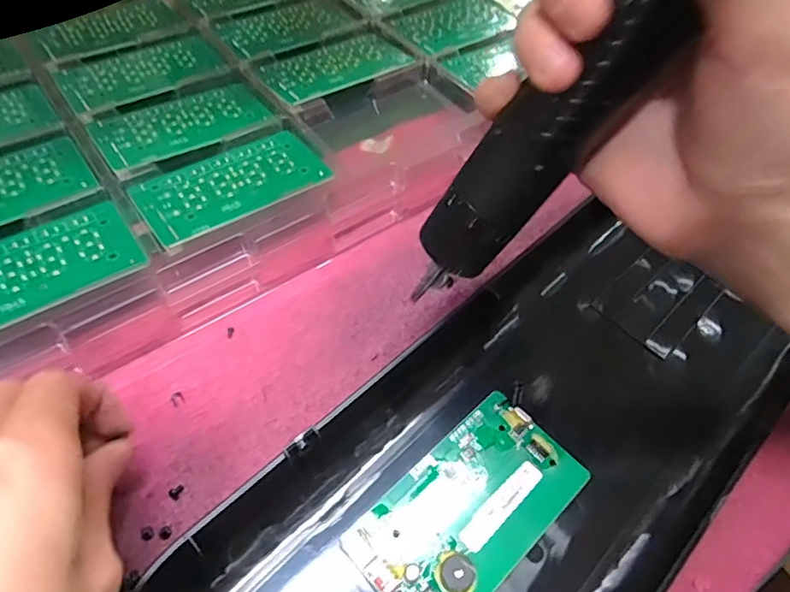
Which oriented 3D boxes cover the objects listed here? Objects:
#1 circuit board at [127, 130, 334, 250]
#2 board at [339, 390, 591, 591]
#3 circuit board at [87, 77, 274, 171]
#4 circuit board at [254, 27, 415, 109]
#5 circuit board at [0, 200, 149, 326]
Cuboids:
[{"bbox_3d":[-0.096,-0.067,0.331,0.105,0.004,0.058,-30,57,-24],"label":"circuit board"},{"bbox_3d":[0.034,0.093,0.251,0.105,0.008,0.059,-36,68,-26],"label":"board"},{"bbox_3d":[-0.138,-0.114,0.364,0.105,0.004,0.058,-30,58,-25],"label":"circuit board"},{"bbox_3d":[-0.043,-0.168,0.406,0.104,0.004,0.060,-31,57,-24],"label":"circuit board"},{"bbox_3d":[-0.189,-0.013,0.286,0.106,0.004,0.057,-29,60,-24],"label":"circuit board"}]

